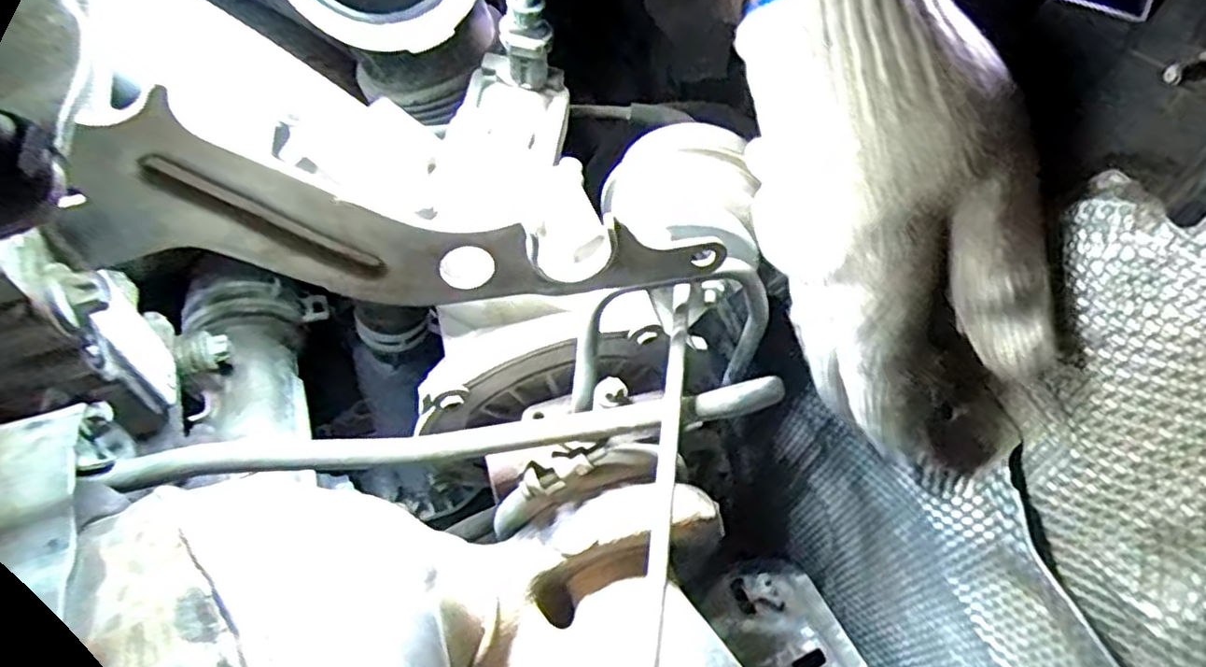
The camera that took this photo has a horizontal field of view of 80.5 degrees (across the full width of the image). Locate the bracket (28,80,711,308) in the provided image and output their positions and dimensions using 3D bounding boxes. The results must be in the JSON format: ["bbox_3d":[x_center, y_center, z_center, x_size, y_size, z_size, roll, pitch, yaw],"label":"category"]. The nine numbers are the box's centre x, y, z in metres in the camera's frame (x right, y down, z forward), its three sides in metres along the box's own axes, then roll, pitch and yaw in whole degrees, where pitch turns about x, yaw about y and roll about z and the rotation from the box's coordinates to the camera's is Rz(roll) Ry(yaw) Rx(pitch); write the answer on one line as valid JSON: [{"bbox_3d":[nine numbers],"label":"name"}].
[{"bbox_3d":[-0.051,-0.028,0.219,0.189,0.055,0.006,6,49,-27],"label":"bracket"}]

